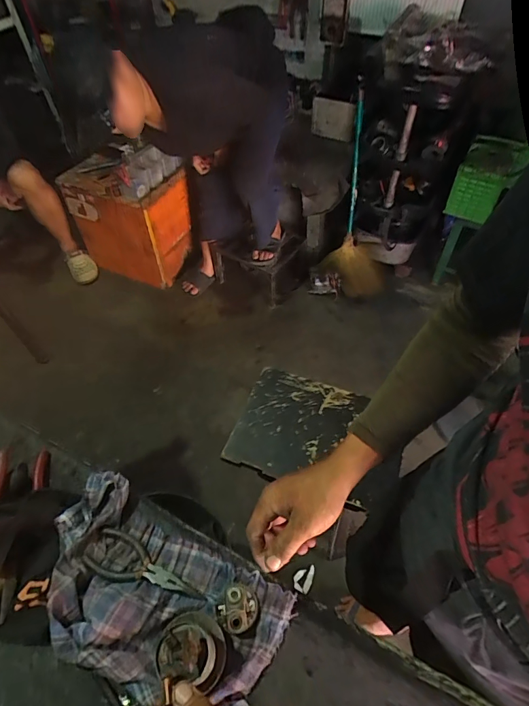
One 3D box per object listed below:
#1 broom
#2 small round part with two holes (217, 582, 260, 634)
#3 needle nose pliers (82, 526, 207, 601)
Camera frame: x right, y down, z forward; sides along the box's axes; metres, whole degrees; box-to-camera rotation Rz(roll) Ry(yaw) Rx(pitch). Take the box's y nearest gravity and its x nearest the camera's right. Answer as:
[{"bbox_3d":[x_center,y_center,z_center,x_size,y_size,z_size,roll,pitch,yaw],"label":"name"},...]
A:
[{"bbox_3d":[0.390,-0.650,1.715,0.281,0.846,0.126,-12,26,-12],"label":"broom"},{"bbox_3d":[-0.030,0.283,0.447,0.046,0.028,0.047,-1,52,1],"label":"small round part with two holes"},{"bbox_3d":[-0.142,0.262,0.476,0.145,0.013,0.054,21,56,17],"label":"needle nose pliers"}]

